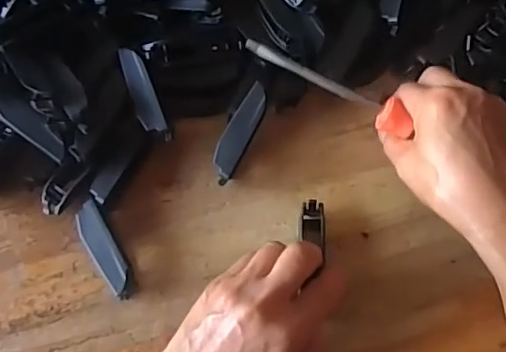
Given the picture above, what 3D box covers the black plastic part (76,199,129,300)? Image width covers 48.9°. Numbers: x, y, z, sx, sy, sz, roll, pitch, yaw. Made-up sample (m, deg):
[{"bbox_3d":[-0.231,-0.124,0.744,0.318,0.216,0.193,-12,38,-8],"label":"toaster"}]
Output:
[{"bbox_3d":[-0.099,0.050,0.374,0.020,0.016,0.067,-30,71,-8],"label":"black plastic part"}]

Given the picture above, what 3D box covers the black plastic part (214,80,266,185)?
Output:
[{"bbox_3d":[-0.009,-0.029,0.389,0.019,0.012,0.071,25,93,11],"label":"black plastic part"}]

